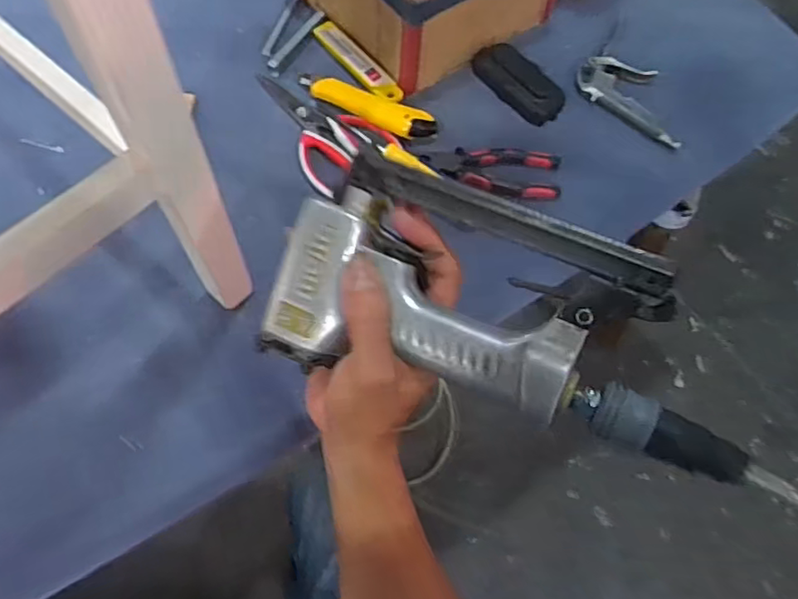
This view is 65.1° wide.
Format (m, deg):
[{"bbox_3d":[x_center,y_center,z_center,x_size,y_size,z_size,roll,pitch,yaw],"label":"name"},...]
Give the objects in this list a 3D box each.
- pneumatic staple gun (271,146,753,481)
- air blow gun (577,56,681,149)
[{"bbox_3d":[0.056,0.007,0.336,0.242,0.050,0.116,18,94,14],"label":"pneumatic staple gun"},{"bbox_3d":[0.265,-0.222,0.704,0.083,0.029,0.141,-39,72,-20],"label":"air blow gun"}]

